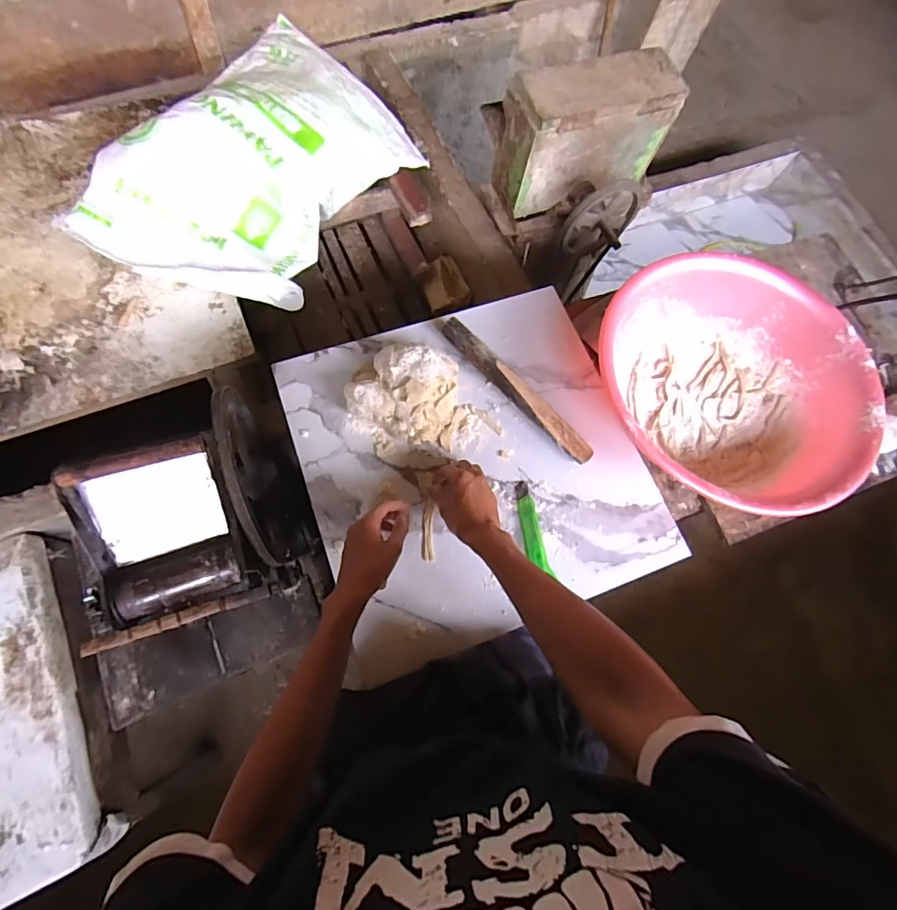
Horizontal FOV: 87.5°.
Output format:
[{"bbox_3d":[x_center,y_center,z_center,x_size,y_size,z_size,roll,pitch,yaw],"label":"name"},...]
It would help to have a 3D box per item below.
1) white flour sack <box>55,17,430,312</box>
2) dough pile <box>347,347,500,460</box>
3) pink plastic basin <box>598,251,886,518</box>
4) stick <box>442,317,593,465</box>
[{"bbox_3d":[-0.387,-0.599,0.976,0.418,0.186,0.673,31,75,7],"label":"white flour sack"},{"bbox_3d":[-0.040,-0.087,0.698,0.225,0.067,0.153,-4,71,-7],"label":"dough pile"},{"bbox_3d":[0.428,-0.108,0.730,0.395,0.138,0.399,1,73,-2],"label":"pink plastic basin"},{"bbox_3d":[0.104,-0.100,0.729,0.034,0.037,0.300,-42,79,-13],"label":"stick"}]

